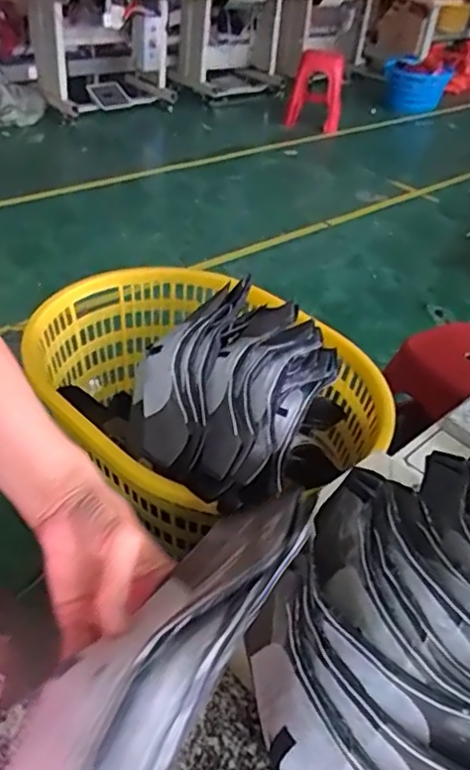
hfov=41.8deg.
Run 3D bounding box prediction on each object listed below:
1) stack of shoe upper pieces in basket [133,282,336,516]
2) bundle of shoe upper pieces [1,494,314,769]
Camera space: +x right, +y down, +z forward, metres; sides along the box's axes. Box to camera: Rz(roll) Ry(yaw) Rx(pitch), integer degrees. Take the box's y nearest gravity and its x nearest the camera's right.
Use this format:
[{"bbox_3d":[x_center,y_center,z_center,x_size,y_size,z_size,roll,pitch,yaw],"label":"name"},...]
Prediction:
[{"bbox_3d":[-0.001,-0.003,0.817,0.196,0.137,0.280,23,41,19],"label":"stack of shoe upper pieces in basket"},{"bbox_3d":[-0.049,0.168,0.316,0.096,0.058,0.301,20,52,16],"label":"bundle of shoe upper pieces"}]

